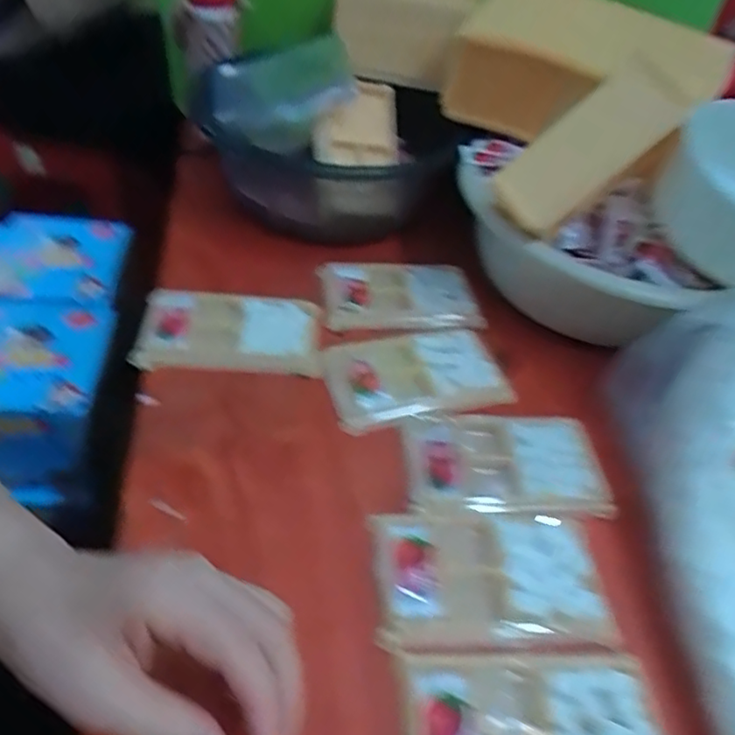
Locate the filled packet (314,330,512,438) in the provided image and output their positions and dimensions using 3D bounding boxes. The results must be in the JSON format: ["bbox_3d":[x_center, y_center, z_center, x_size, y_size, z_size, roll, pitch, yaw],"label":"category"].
[{"bbox_3d":[0.034,0.002,0.467,0.133,0.010,0.082,-11,49,-16],"label":"filled packet"}]

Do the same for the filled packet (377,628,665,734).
[{"bbox_3d":[0.083,0.183,0.307,0.136,0.004,0.084,3,47,-3],"label":"filled packet"}]

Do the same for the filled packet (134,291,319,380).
[{"bbox_3d":[-0.107,-0.028,0.477,0.139,0.013,0.080,1,47,-5],"label":"filled packet"}]

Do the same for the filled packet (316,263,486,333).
[{"bbox_3d":[0.029,-0.061,0.533,0.135,0.019,0.085,-2,47,-7],"label":"filled packet"}]

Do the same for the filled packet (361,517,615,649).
[{"bbox_3d":[0.073,0.125,0.361,0.135,0.005,0.081,1,47,-5],"label":"filled packet"}]

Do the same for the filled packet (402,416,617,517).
[{"bbox_3d":[0.095,0.069,0.425,0.136,0.016,0.077,1,47,-5],"label":"filled packet"}]

